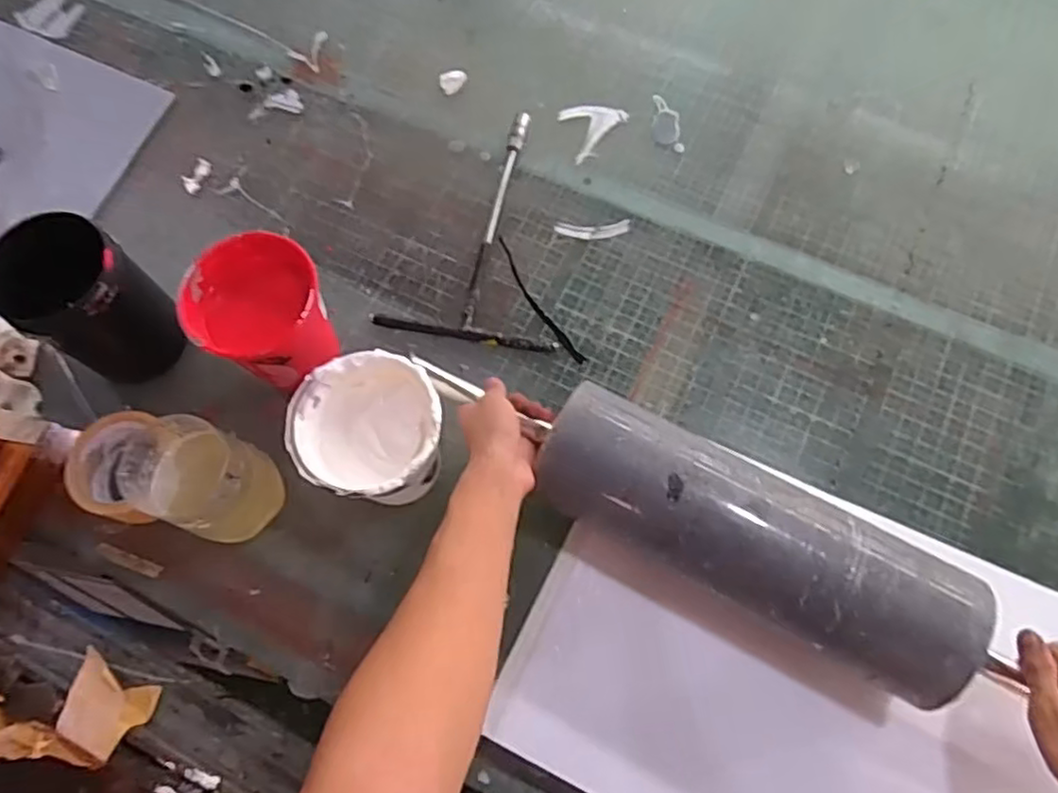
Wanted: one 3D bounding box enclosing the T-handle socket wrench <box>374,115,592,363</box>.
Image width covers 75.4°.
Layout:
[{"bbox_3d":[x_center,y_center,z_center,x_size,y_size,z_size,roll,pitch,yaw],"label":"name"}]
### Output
[{"bbox_3d":[-0.028,-0.186,0.745,0.214,0.012,0.281,10,71,3],"label":"T-handle socket wrench"}]

